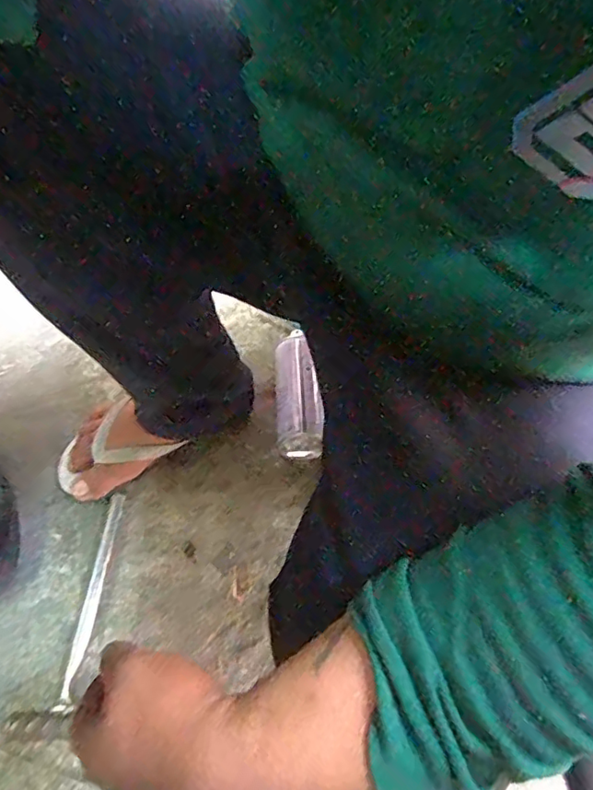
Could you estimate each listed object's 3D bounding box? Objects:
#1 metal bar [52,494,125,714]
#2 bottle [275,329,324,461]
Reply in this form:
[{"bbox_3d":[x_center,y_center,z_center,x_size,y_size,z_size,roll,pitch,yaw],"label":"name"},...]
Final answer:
[{"bbox_3d":[-0.224,0.220,0.611,0.015,0.017,0.227,6,58,0],"label":"metal bar"},{"bbox_3d":[0.001,-0.008,0.729,0.054,0.069,0.175,-1,58,-3],"label":"bottle"}]

